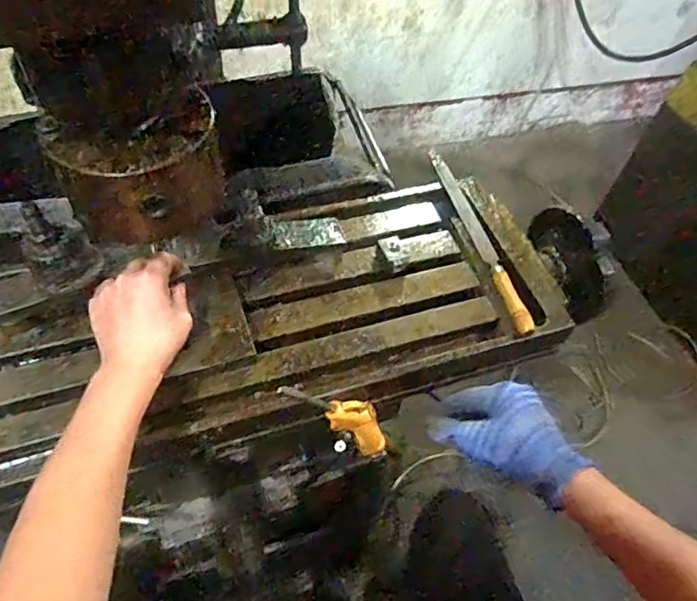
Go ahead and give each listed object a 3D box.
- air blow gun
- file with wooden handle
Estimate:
[{"bbox_3d":[0.001,0.113,0.541,0.047,0.197,0.024,-23,56,10],"label":"air blow gun"},{"bbox_3d":[0.150,-0.084,0.653,0.018,0.022,0.296,-9,56,-12],"label":"file with wooden handle"}]

